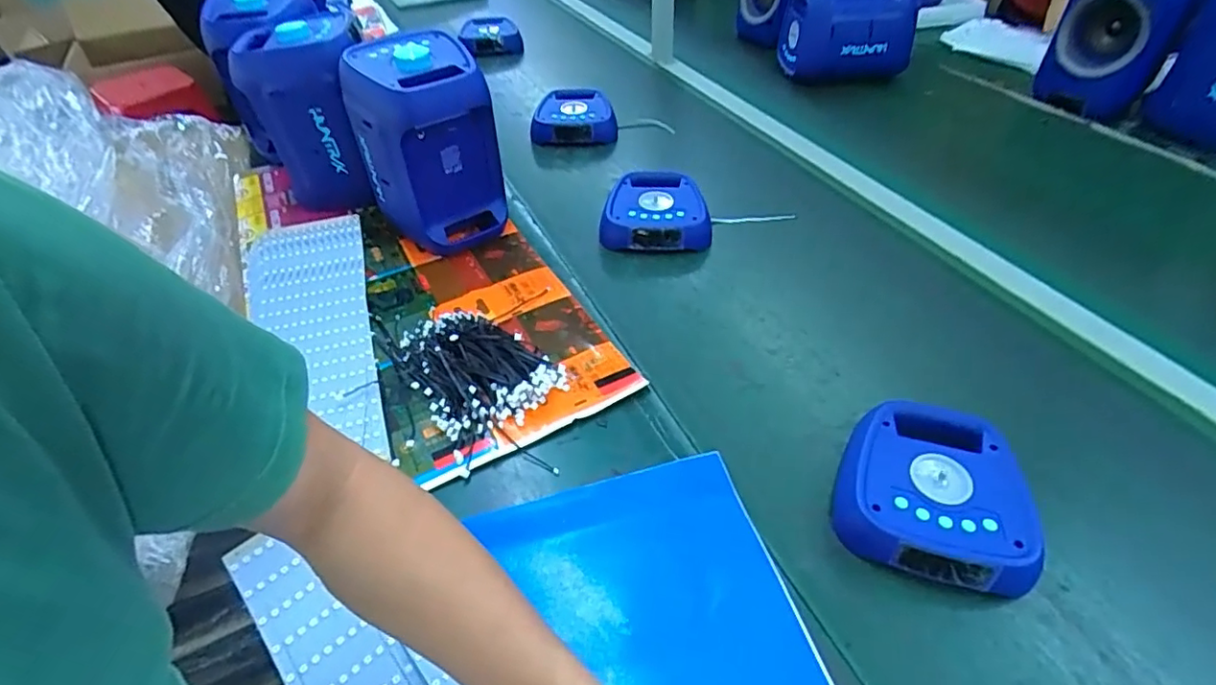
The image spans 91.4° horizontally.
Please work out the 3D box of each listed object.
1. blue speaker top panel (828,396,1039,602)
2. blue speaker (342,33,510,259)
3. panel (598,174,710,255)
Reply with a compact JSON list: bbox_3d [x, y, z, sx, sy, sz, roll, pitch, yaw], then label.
[{"bbox_3d":[0.299,0.135,0.548,0.158,0.049,0.160,13,46,15],"label":"blue speaker top panel"},{"bbox_3d":[-0.237,-0.251,0.805,0.154,0.262,0.120,-30,50,-26],"label":"blue speaker"},{"bbox_3d":[0.075,-0.197,0.897,0.170,0.043,0.144,1,62,2],"label":"panel"}]

